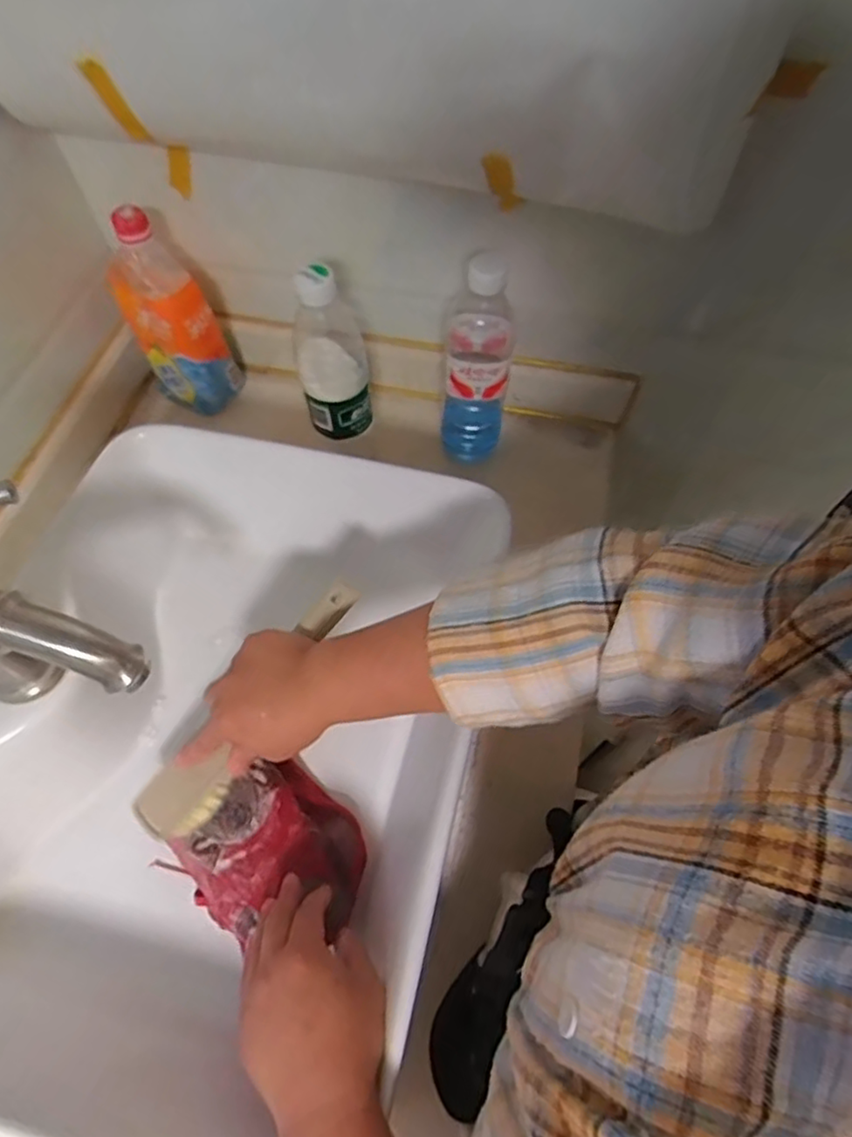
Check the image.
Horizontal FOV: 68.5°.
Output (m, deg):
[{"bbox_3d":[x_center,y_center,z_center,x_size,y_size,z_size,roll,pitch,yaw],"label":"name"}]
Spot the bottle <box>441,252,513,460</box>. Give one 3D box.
[{"bbox_3d":[0.049,-0.201,0.599,0.062,0.219,0.072,7,62,4],"label":"bottle"}]

